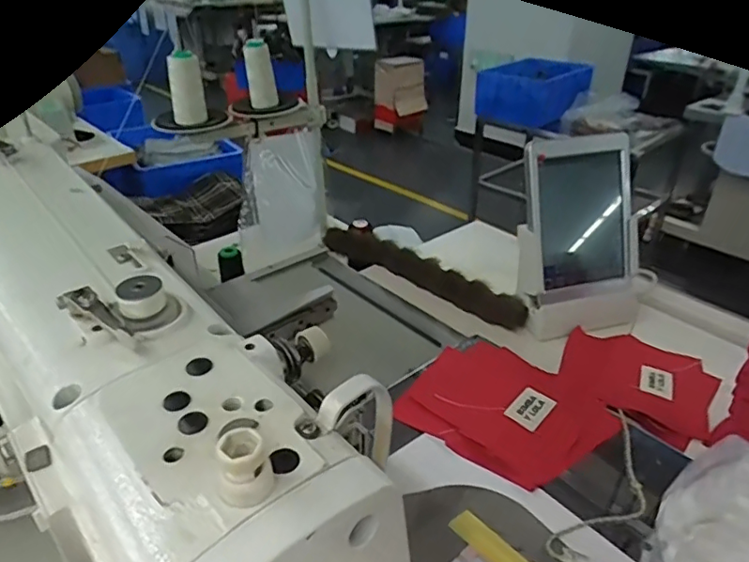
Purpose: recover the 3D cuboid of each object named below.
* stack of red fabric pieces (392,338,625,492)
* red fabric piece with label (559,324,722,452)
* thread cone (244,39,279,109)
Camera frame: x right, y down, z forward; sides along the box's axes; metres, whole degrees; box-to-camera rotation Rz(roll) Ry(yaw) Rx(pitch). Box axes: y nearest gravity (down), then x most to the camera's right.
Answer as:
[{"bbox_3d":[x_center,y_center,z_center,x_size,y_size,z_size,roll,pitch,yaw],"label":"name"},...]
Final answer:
[{"bbox_3d":[0.140,0.133,0.600,0.189,0.016,0.169,23,37,32],"label":"stack of red fabric pieces"},{"bbox_3d":[0.311,0.119,0.670,0.170,0.029,0.167,19,35,27],"label":"red fabric piece with label"},{"bbox_3d":[-0.186,-0.335,0.917,0.042,0.103,0.044,-6,32,-12],"label":"thread cone"}]

